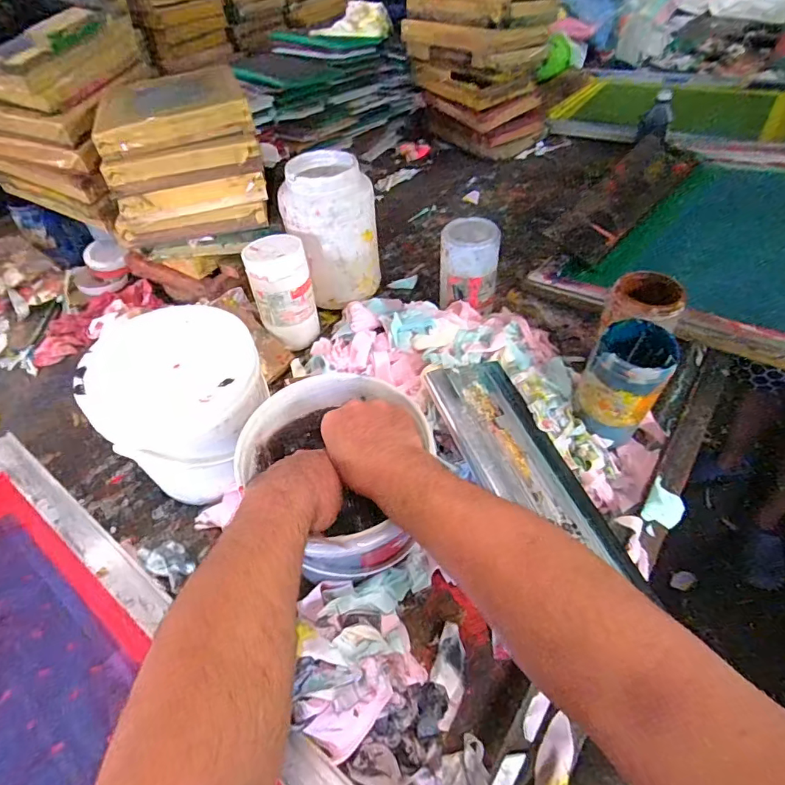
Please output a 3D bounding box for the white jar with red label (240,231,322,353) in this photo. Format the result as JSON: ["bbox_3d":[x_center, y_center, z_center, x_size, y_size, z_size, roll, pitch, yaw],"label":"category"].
[{"bbox_3d":[-0.178,-0.159,0.783,0.095,0.163,0.084,-11,49,-7],"label":"white jar with red label"}]

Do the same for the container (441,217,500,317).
[{"bbox_3d":[0.130,-0.215,0.816,0.097,0.147,0.101,3,49,5],"label":"container"}]

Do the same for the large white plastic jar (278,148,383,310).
[{"bbox_3d":[-0.107,-0.273,0.833,0.158,0.211,0.136,-15,50,-11],"label":"large white plastic jar"}]

